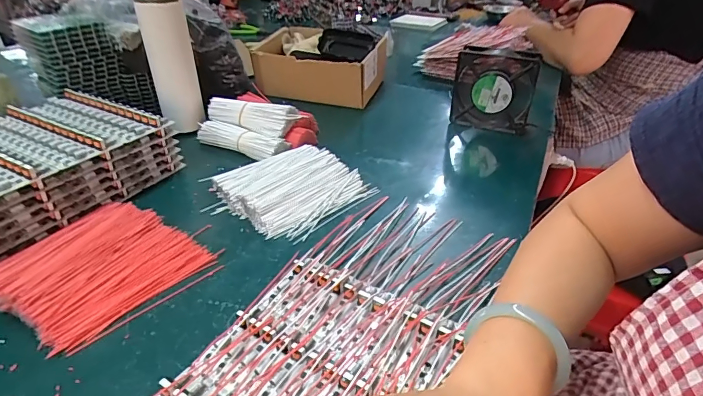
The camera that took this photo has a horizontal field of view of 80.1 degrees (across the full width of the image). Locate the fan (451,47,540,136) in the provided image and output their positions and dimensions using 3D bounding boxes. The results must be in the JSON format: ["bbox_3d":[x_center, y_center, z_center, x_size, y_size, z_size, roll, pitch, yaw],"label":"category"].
[{"bbox_3d":[0.222,-0.164,0.662,0.120,0.133,0.035,12,36,14],"label":"fan"}]

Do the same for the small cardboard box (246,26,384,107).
[{"bbox_3d":[-0.059,-0.250,0.792,0.226,0.087,0.169,7,35,8],"label":"small cardboard box"}]

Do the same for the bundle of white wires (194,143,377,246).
[{"bbox_3d":[-0.076,-0.017,0.518,0.166,0.026,0.149,-27,44,-35],"label":"bundle of white wires"}]

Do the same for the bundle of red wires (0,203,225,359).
[{"bbox_3d":[-0.244,0.059,0.403,0.176,0.024,0.156,-28,44,-36],"label":"bundle of red wires"}]

